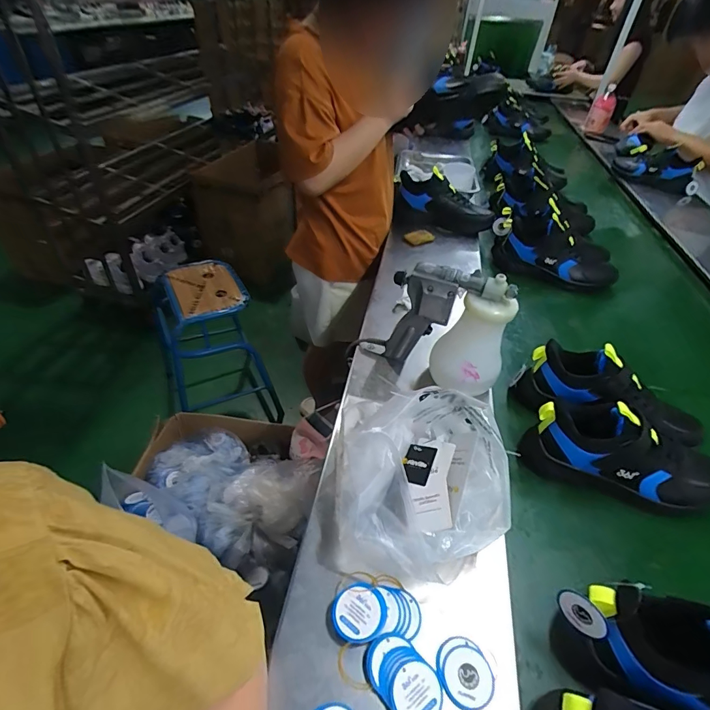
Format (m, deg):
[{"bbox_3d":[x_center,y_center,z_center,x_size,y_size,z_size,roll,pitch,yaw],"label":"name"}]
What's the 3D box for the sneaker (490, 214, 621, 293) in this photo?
[{"bbox_3d":[0.470,-0.243,0.952,0.281,0.127,0.097,25,49,20],"label":"sneaker"}]

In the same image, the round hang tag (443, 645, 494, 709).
[{"bbox_3d":[0.108,0.306,0.384,0.047,0.004,0.047,6,40,-5],"label":"round hang tag"}]

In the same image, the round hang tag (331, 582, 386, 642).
[{"bbox_3d":[0.005,0.260,0.407,0.054,0.011,0.050,-15,46,-11],"label":"round hang tag"}]

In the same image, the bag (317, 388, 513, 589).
[{"bbox_3d":[0.074,0.152,0.498,0.203,0.117,0.223,10,42,4],"label":"bag"}]

